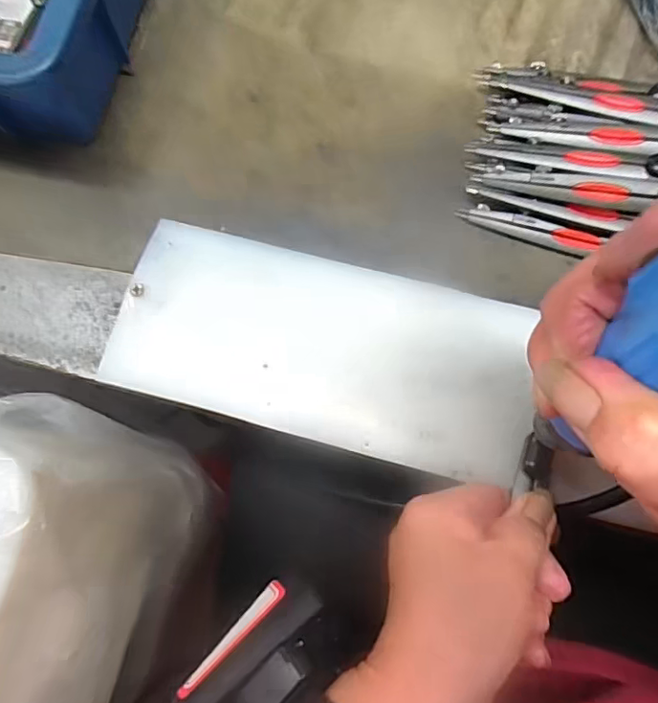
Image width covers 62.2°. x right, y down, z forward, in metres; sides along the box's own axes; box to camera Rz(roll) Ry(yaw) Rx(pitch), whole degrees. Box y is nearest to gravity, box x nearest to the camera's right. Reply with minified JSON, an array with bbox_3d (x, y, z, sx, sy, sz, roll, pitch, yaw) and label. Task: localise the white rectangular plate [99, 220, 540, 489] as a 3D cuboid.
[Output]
[{"bbox_3d":[-0.002,-0.003,0.280,0.208,0.010,0.093,15,77,4],"label":"white rectangular plate"}]

